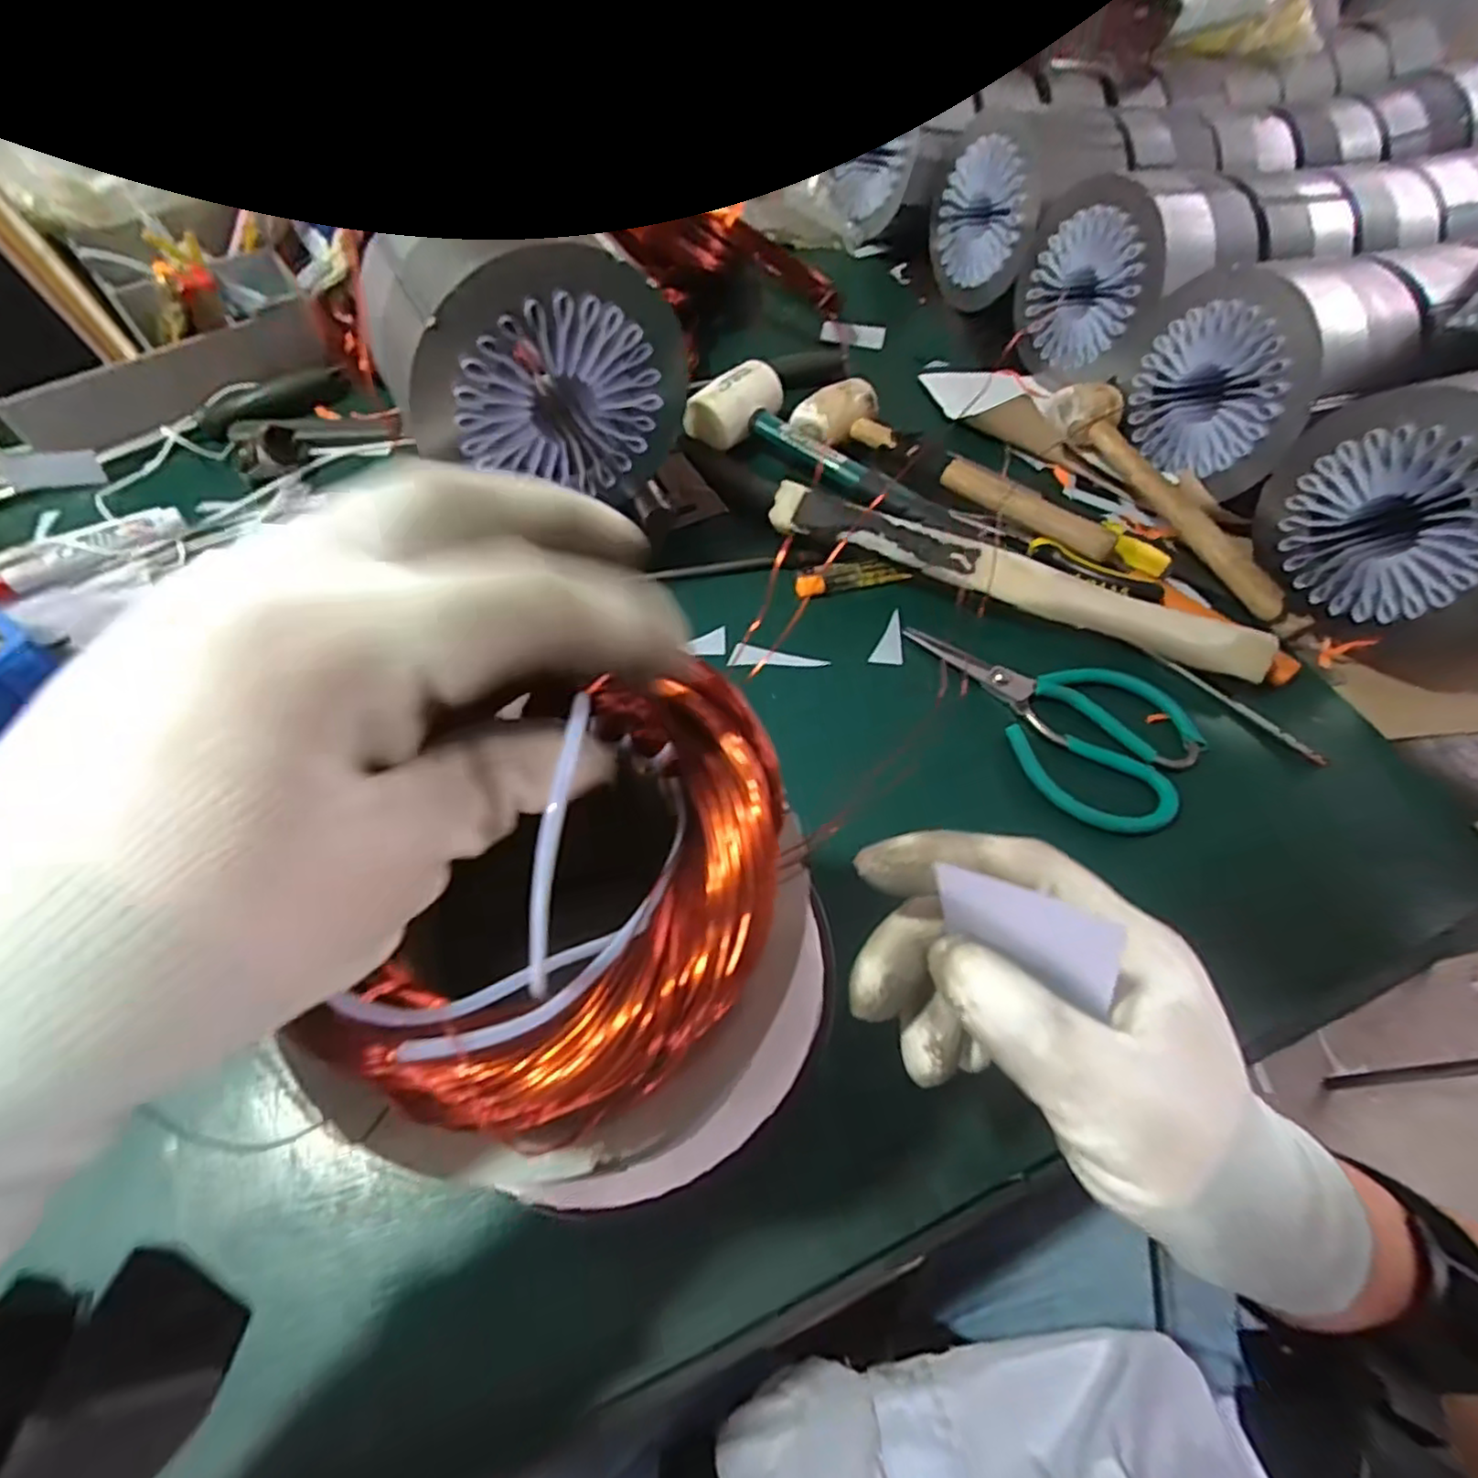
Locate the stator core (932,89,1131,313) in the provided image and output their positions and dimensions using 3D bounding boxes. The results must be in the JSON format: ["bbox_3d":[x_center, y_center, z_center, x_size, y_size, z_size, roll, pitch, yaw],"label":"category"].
[{"bbox_3d":[0.282,-0.523,0.682,0.110,0.137,0.148,-22,63,-16],"label":"stator core"}]

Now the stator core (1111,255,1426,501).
[{"bbox_3d":[0.389,-0.285,0.520,0.116,0.126,0.163,-22,63,-16],"label":"stator core"}]

